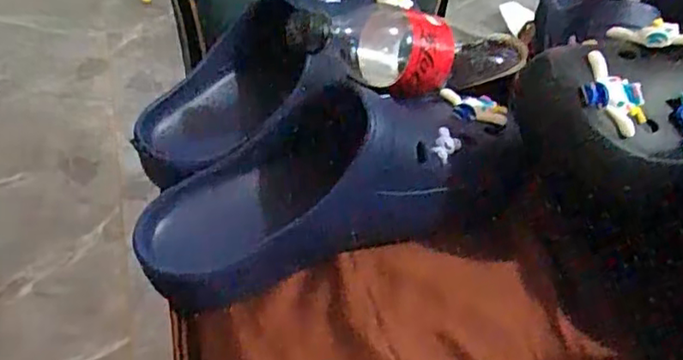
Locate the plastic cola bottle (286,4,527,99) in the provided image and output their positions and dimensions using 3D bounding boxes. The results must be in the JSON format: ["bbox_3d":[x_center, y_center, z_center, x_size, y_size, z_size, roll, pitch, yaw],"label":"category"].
[{"bbox_3d":[0.072,-0.104,0.519,0.214,0.066,0.065,1,48,-26],"label":"plastic cola bottle"}]

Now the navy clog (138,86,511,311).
[{"bbox_3d":[-0.010,-0.001,0.455,0.280,0.092,0.107,-20,53,-5],"label":"navy clog"}]

